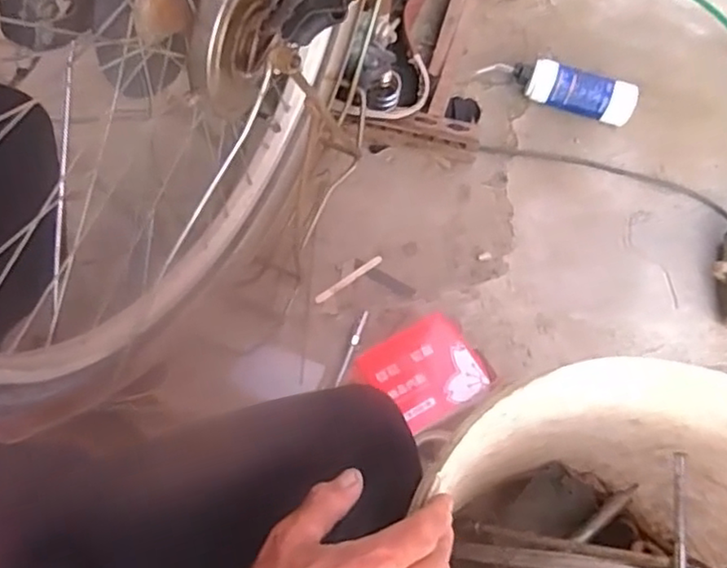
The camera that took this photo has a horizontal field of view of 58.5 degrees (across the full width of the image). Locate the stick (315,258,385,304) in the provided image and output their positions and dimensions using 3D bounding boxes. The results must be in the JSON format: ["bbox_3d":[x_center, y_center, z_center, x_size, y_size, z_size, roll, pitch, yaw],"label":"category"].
[{"bbox_3d":[-0.020,-0.006,0.877,0.108,0.008,0.011,-35,68,-13],"label":"stick"}]

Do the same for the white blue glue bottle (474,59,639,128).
[{"bbox_3d":[0.295,-0.299,0.994,0.237,0.064,0.059,14,66,9],"label":"white blue glue bottle"}]

